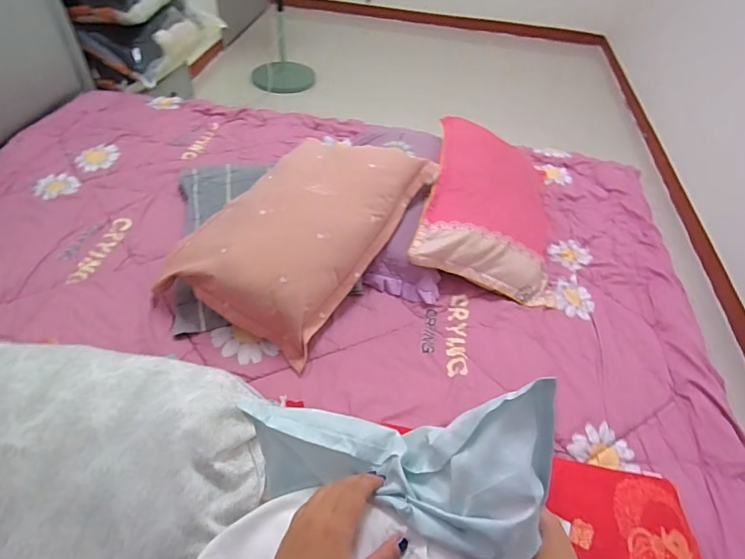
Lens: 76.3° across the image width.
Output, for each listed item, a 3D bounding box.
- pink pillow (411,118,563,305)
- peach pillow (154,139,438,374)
[{"bbox_3d":[0.332,-0.246,1.354,0.362,0.215,0.608,10,46,5],"label":"pink pillow"},{"bbox_3d":[-0.174,-0.149,1.200,0.417,0.238,0.613,23,48,17],"label":"peach pillow"}]

